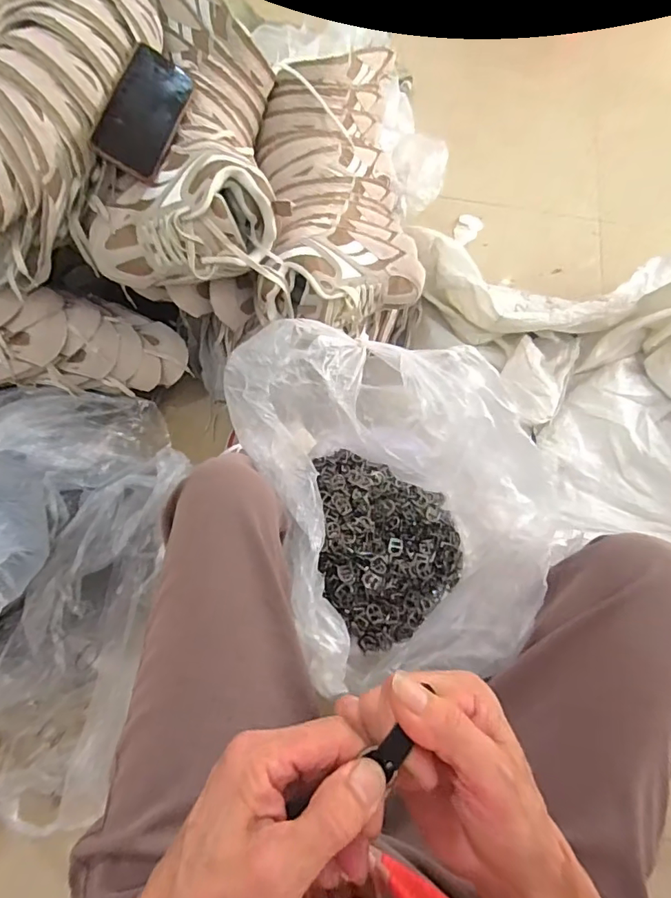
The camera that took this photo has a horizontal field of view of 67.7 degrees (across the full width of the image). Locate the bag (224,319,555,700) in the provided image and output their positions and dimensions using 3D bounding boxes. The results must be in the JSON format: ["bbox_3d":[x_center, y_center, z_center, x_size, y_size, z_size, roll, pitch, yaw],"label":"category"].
[{"bbox_3d":[0.071,0.028,0.547,0.312,0.160,0.386,-15,67,-8],"label":"bag"}]

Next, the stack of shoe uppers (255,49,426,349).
[{"bbox_3d":[0.007,-0.394,0.729,0.225,0.152,0.448,-1,65,-2],"label":"stack of shoe uppers"}]

